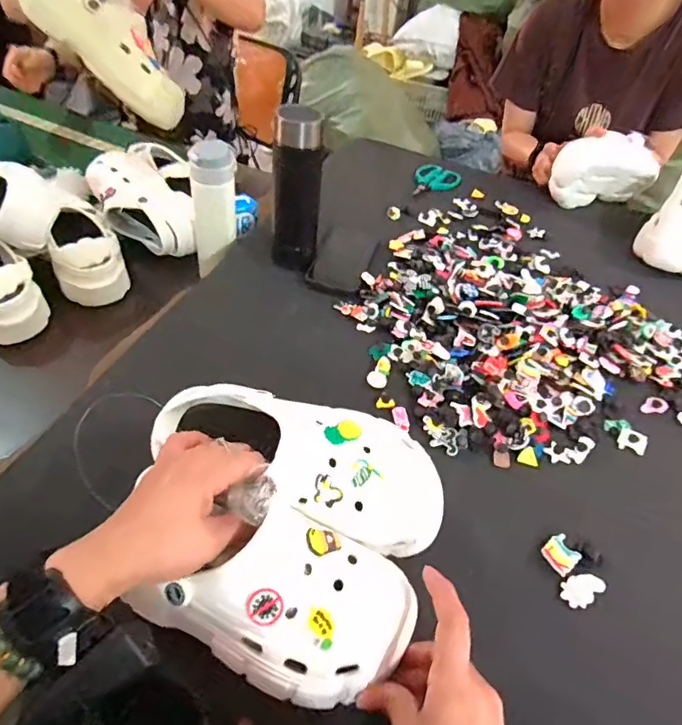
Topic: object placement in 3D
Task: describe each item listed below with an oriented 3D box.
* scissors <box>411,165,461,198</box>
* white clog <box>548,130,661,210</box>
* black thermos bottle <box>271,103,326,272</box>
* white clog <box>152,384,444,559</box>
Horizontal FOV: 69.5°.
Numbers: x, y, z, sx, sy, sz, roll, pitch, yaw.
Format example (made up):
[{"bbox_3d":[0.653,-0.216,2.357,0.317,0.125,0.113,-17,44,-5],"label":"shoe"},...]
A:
[{"bbox_3d":[0.185,-0.351,0.955,0.085,0.007,0.138,17,47,9],"label":"scissors"},{"bbox_3d":[0.488,-0.355,0.918,0.228,0.104,0.088,-21,53,-25],"label":"white clog"},{"bbox_3d":[-0.057,-0.224,0.653,0.064,0.198,0.054,2,47,-5],"label":"black thermos bottle"},{"bbox_3d":[-0.031,0.074,0.408,0.240,0.079,0.101,23,48,13],"label":"white clog"}]

